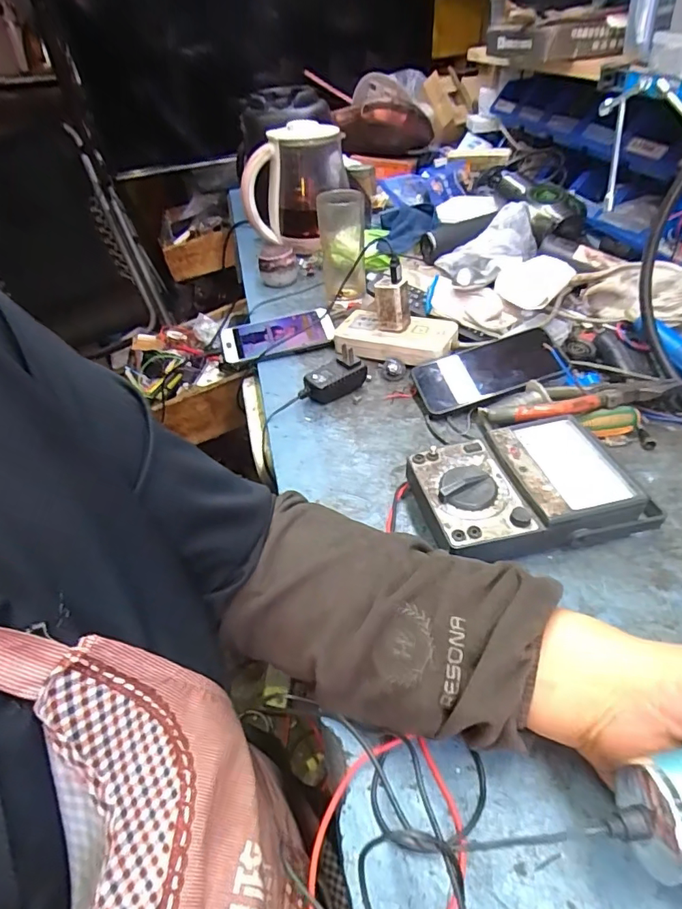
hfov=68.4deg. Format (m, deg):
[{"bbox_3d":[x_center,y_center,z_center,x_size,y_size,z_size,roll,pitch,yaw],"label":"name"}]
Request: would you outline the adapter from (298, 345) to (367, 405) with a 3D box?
[{"bbox_3d":[-0.011,-0.090,0.590,0.082,0.042,0.039,-32,49,-27],"label":"adapter"}]

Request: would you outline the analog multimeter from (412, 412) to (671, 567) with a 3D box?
[{"bbox_3d":[0.156,0.033,0.432,0.182,0.049,0.118,-15,43,-11],"label":"analog multimeter"}]

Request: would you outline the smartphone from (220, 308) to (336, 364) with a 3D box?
[{"bbox_3d":[-0.087,-0.165,0.686,0.150,0.011,0.070,-13,55,-2],"label":"smartphone"}]

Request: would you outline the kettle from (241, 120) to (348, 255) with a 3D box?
[{"bbox_3d":[-0.076,-0.483,0.911,0.196,0.196,0.145,-14,43,-10],"label":"kettle"}]

